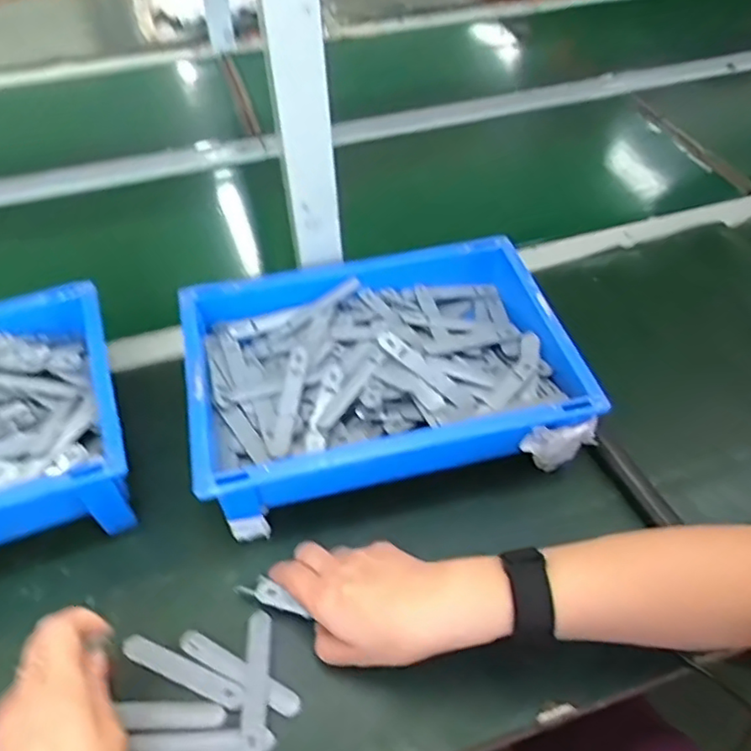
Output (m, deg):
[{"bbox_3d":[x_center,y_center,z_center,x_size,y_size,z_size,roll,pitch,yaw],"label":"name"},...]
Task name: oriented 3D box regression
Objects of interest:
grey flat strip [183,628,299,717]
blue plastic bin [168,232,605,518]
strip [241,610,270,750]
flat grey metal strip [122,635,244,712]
[{"bbox_3d":[-0.093,0.202,0.438,0.096,0.005,0.016,23,53,19],"label":"grey flat strip"},{"bbox_3d":[0.001,-0.002,0.556,0.301,0.086,0.224,-12,49,-9],"label":"blue plastic bin"},{"bbox_3d":[-0.080,0.203,0.428,0.015,0.009,0.094,-4,49,-2],"label":"strip"},{"bbox_3d":[-0.132,0.200,0.437,0.095,0.004,0.015,18,51,16],"label":"flat grey metal strip"}]

